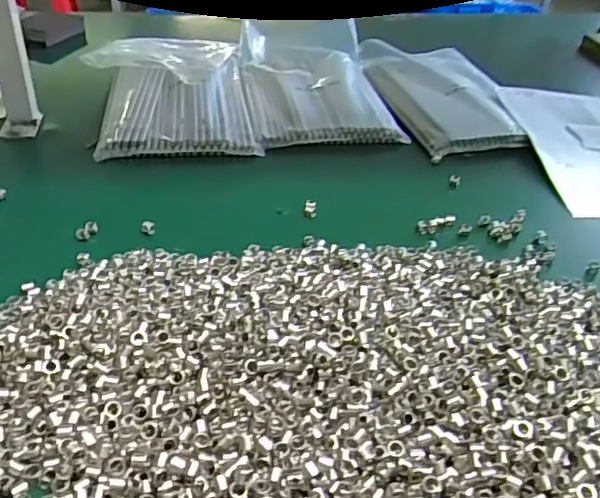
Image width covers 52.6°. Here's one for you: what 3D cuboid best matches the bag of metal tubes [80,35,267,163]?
[{"bbox_3d":[-0.169,-0.206,0.795,0.198,0.033,0.314,-4,35,-10],"label":"bag of metal tubes"}]

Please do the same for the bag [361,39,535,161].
[{"bbox_3d":[0.193,-0.218,0.837,0.165,0.022,0.316,-5,36,-11],"label":"bag"}]

